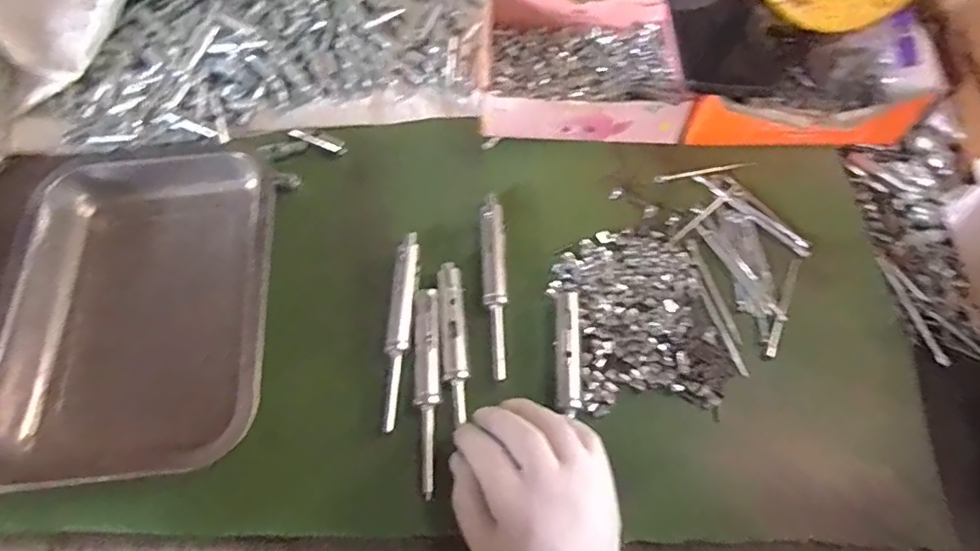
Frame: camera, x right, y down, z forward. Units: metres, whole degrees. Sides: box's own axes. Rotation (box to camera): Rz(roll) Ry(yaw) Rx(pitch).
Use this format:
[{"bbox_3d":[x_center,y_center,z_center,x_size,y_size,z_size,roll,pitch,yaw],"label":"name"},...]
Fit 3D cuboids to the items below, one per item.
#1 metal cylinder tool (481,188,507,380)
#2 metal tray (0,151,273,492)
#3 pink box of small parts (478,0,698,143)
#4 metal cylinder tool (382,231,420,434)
[{"bbox_3d":[0.004,0.005,0.431,0.018,0.015,0.150,-2,64,1],"label":"metal cylinder tool"},{"bbox_3d":[-0.257,0.017,0.420,0.189,0.046,0.250,-8,64,-2],"label":"metal tray"},{"bbox_3d":[0.082,-0.189,0.500,0.179,0.051,0.145,2,64,3],"label":"pink box of small parts"},{"bbox_3d":[-0.065,0.038,0.418,0.015,0.022,0.151,2,64,2],"label":"metal cylinder tool"}]

